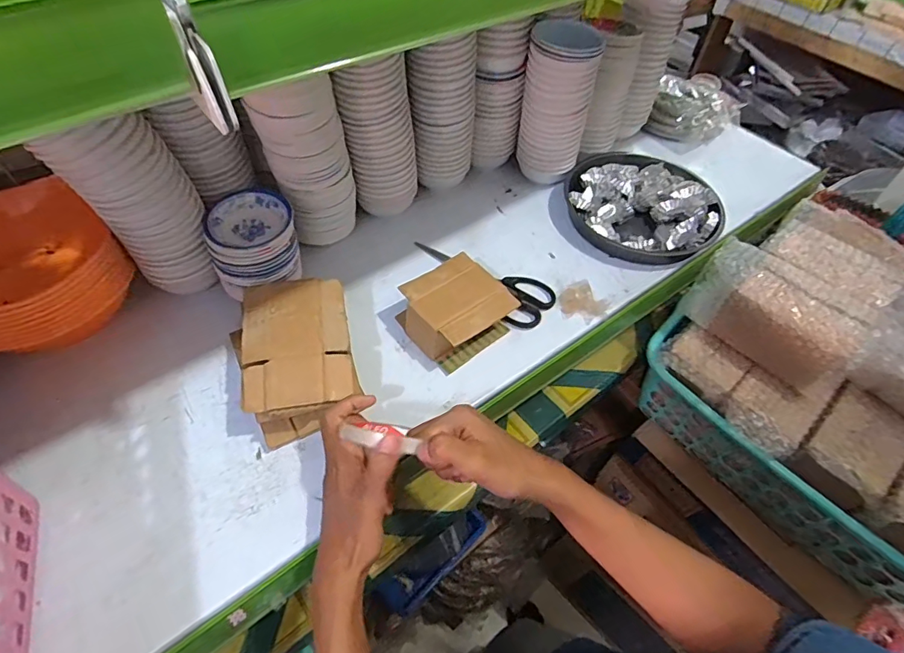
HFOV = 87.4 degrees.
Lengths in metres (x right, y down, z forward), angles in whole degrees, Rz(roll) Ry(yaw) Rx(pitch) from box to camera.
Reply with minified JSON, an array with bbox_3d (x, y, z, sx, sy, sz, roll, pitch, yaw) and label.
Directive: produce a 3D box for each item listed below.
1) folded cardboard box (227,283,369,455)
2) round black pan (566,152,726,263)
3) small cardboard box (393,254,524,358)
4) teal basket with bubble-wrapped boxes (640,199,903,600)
[{"bbox_3d":[-0.154,0.028,0.479,0.113,0.063,0.153,-15,56,-15],"label":"folded cardboard box"},{"bbox_3d":[0.267,-0.175,0.673,0.211,0.044,0.205,2,53,-3],"label":"round black pan"},{"bbox_3d":[0.005,-0.018,0.532,0.106,0.054,0.096,-31,61,-25],"label":"small cardboard box"},{"bbox_3d":[0.504,0.093,0.595,0.309,0.236,0.431,-33,62,-25],"label":"teal basket with bubble-wrapped boxes"}]

